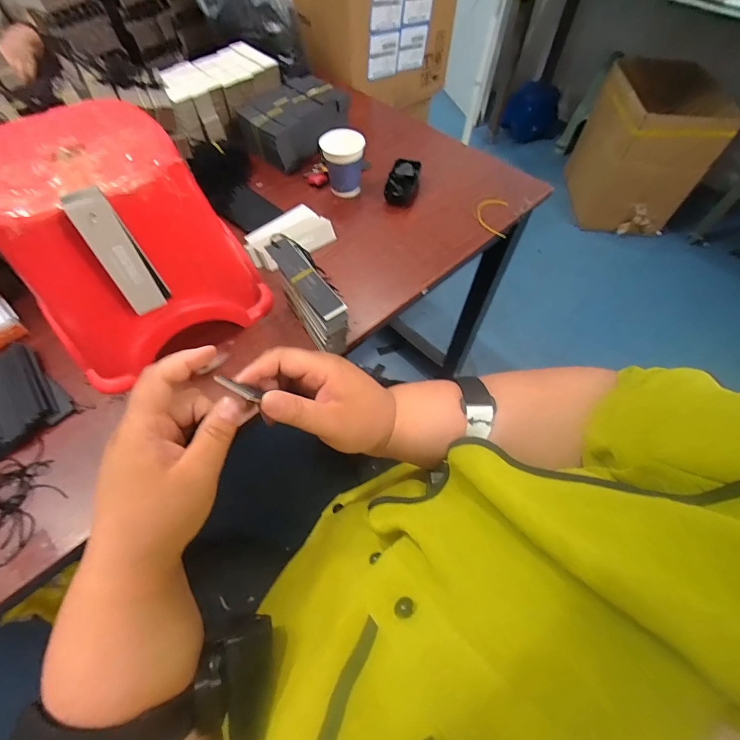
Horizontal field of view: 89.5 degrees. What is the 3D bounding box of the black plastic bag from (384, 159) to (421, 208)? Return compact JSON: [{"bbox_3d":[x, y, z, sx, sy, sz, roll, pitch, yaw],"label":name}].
[{"bbox_3d":[0.062,-0.346,0.689,0.054,0.033,0.096,16,60,8],"label":"black plastic bag"}]

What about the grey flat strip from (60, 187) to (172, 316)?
[{"bbox_3d":[-0.245,-0.112,0.372,0.021,0.127,0.040,39,63,23],"label":"grey flat strip"}]

